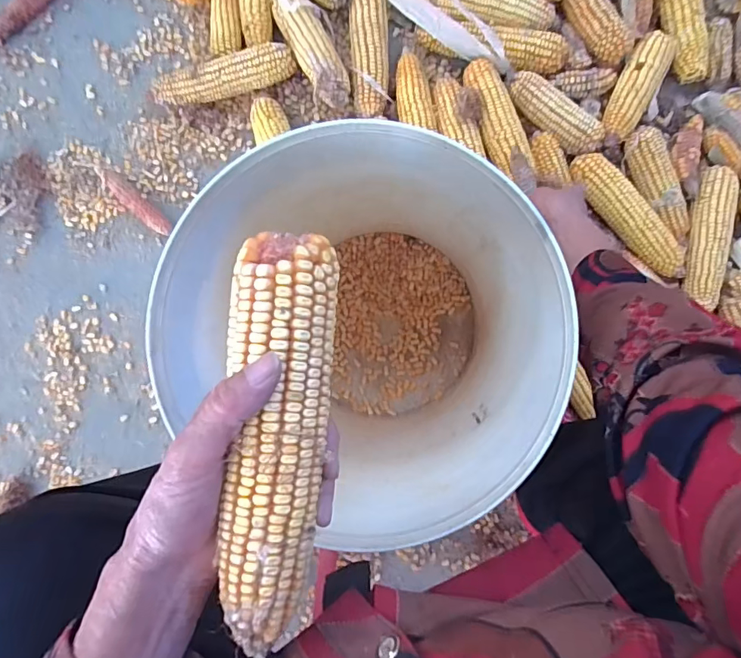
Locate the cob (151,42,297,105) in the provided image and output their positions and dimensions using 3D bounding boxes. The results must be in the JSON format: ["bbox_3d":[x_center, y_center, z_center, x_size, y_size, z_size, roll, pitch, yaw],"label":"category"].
[{"bbox_3d":[-0.200,-0.339,0.650,0.200,0.049,0.047,-12,91,4],"label":"cob"}]

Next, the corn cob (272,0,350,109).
[{"bbox_3d":[-0.078,-0.383,0.632,0.058,0.044,0.169,-30,90,5],"label":"corn cob"}]

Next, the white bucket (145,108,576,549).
[{"bbox_3d":[0.011,-0.006,0.493,0.260,0.353,0.284,0,92,4],"label":"white bucket"}]

